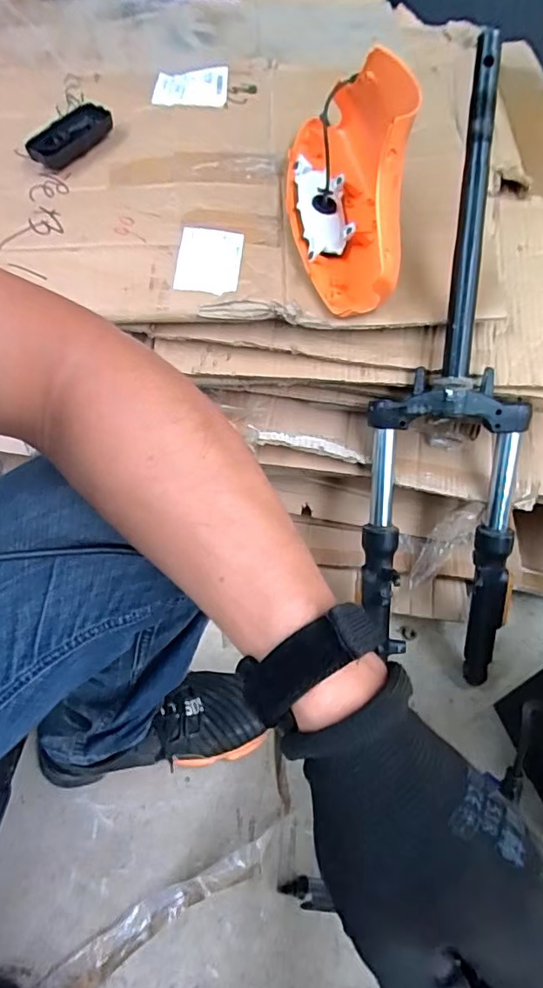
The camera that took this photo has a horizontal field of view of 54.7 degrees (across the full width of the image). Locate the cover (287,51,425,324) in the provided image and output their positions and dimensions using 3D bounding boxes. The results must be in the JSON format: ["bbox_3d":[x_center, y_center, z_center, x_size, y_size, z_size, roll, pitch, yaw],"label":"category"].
[{"bbox_3d":[0.079,-0.359,0.580,0.119,0.166,0.289,0,53,-2],"label":"cover"}]

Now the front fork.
[{"bbox_3d":[0.195,-0.098,0.601,0.171,0.673,0.078,-2,16,-2],"label":"front fork"}]

